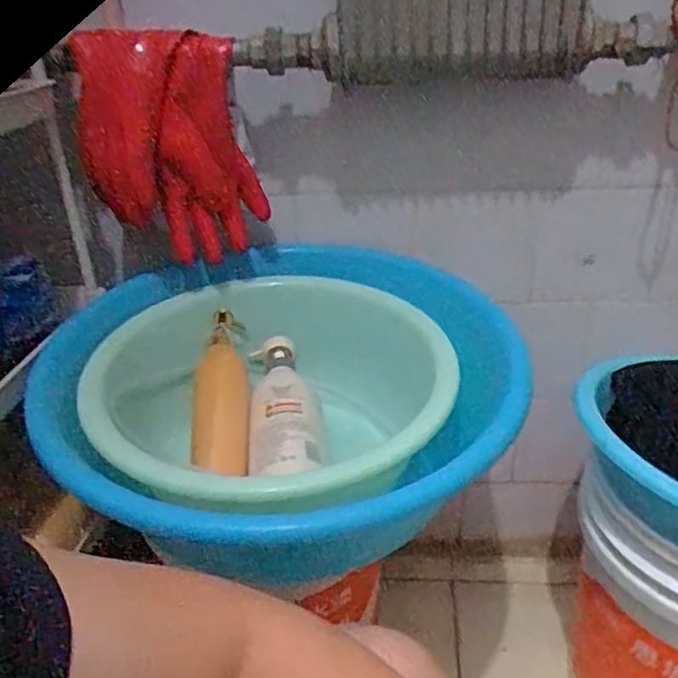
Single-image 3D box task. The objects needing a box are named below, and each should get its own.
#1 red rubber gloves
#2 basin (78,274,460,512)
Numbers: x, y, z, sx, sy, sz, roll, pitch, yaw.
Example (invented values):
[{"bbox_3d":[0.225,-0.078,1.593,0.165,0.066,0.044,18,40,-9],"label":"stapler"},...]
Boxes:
[{"bbox_3d":[-0.185,-0.196,0.721,0.179,0.256,0.159,-10,28,-13],"label":"red rubber gloves"},{"bbox_3d":[-0.083,0.061,0.692,0.341,0.133,0.350,-3,28,1],"label":"basin"}]

